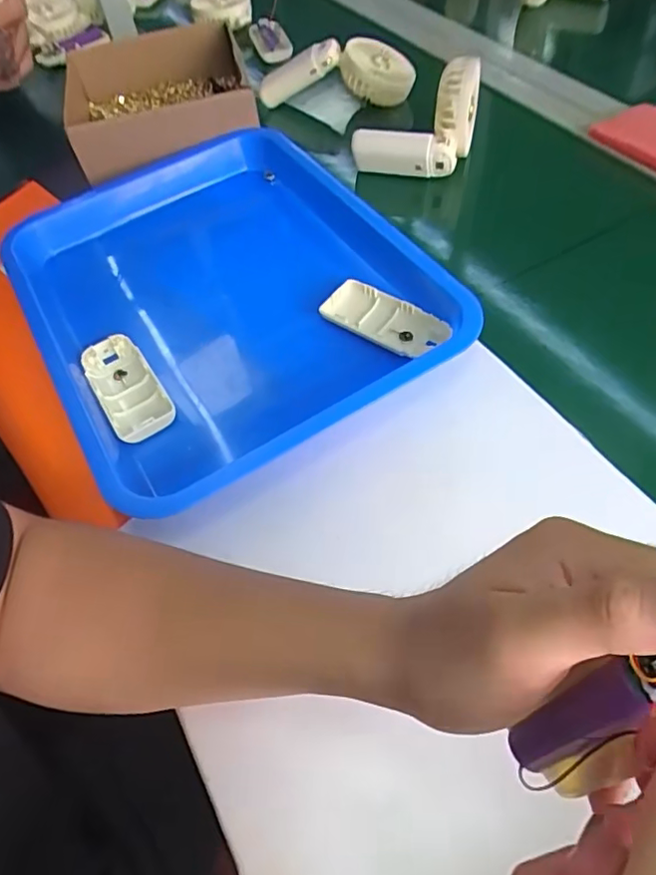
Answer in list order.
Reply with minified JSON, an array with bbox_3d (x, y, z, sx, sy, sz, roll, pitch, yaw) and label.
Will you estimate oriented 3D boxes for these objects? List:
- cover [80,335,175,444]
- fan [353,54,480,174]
[{"bbox_3d":[-0.160,-0.039,0.452,0.045,0.020,0.104,-30,58,-15],"label":"cover"},{"bbox_3d":[0.088,-0.322,0.576,0.102,0.095,0.082,25,61,21],"label":"fan"}]

